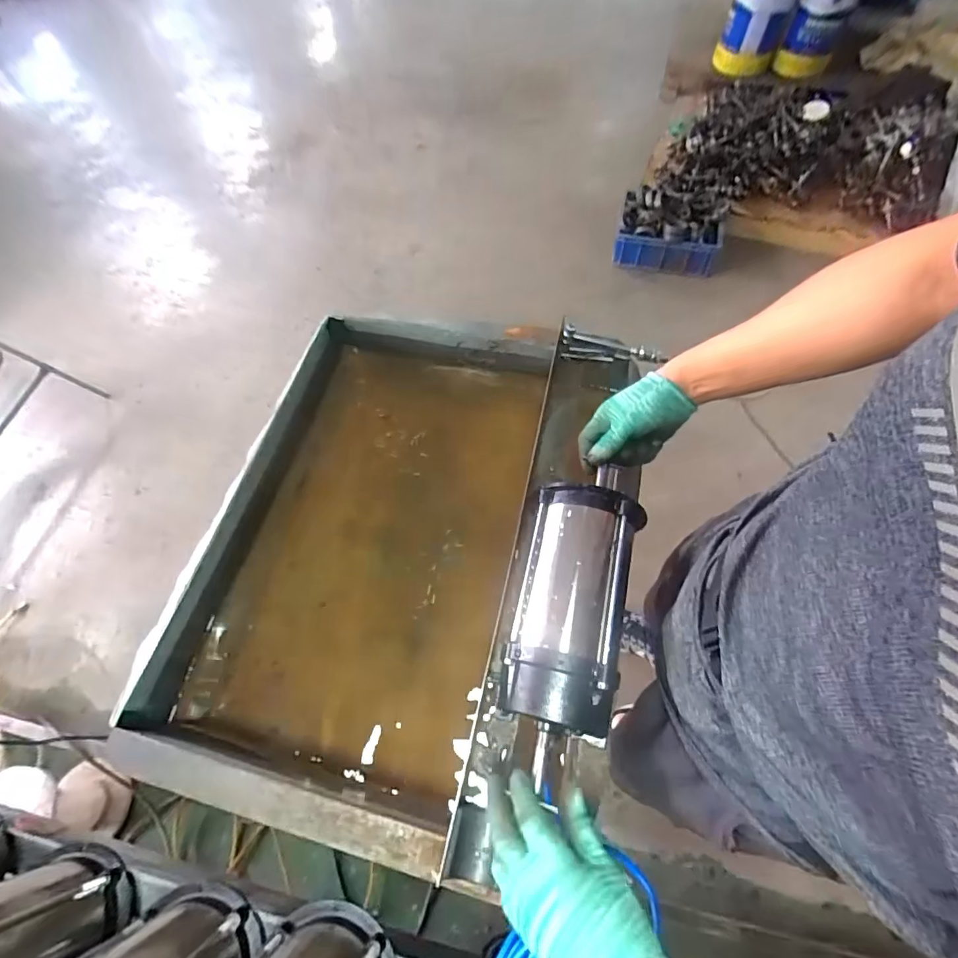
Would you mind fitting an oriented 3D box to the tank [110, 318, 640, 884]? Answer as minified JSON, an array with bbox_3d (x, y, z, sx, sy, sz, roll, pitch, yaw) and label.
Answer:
[{"bbox_3d":[-0.117,0.089,0.764,0.556,0.213,0.755,13,66,9],"label":"tank"}]

